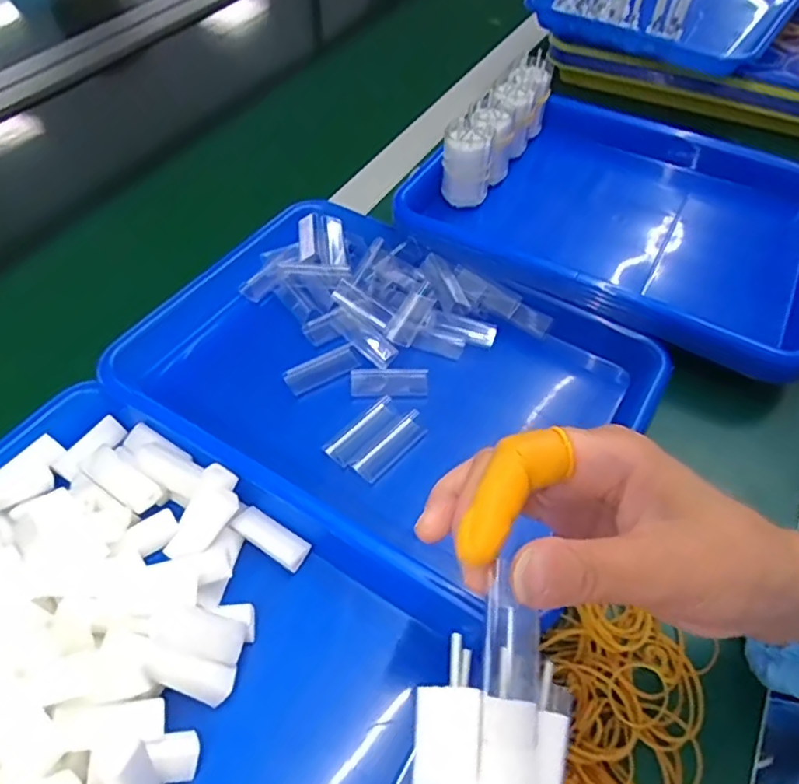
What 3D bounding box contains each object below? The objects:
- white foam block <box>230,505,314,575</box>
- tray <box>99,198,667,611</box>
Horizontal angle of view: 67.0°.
[{"bbox_3d":[-0.074,0.084,0.351,0.046,0.010,0.018,28,57,19],"label":"white foam block"},{"bbox_3d":[-0.016,-0.016,0.433,0.342,0.050,0.247,29,57,20],"label":"tray"}]

